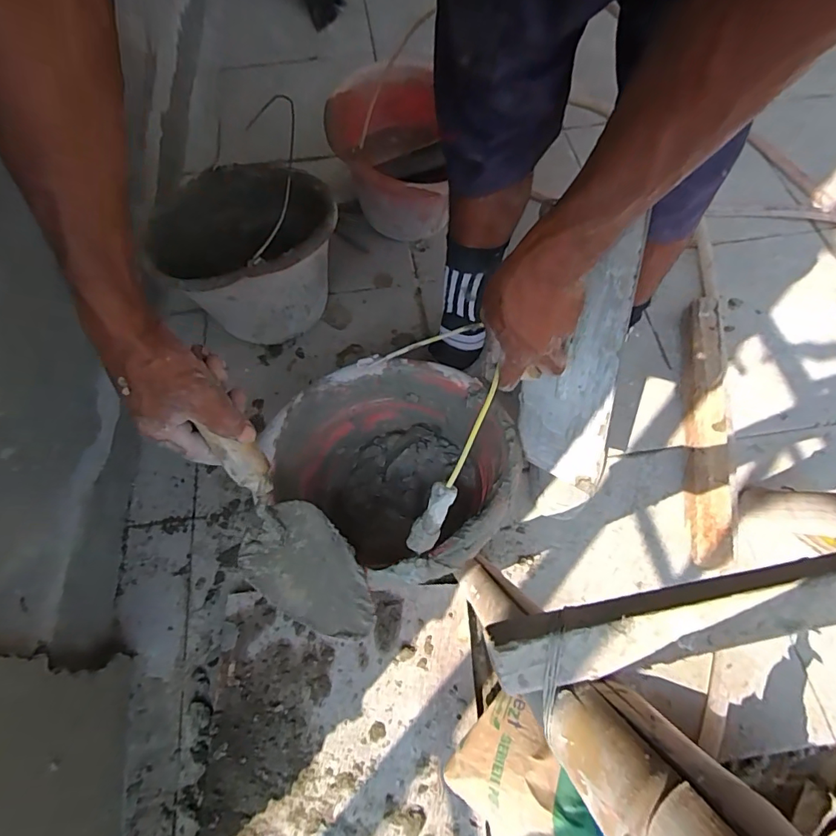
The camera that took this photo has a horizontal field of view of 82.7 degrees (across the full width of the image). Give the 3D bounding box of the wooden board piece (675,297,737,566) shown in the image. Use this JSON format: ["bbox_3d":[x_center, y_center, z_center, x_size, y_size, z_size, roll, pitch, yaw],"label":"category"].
[{"bbox_3d":[0.444,-0.008,0.742,0.063,0.066,0.441,11,66,7],"label":"wooden board piece"}]

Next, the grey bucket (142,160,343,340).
[{"bbox_3d":[-0.255,-0.268,0.794,0.246,0.223,0.236,-27,65,-12],"label":"grey bucket"}]

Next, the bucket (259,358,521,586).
[{"bbox_3d":[-0.024,0.059,0.605,0.274,0.171,0.240,31,67,16],"label":"bucket"}]

